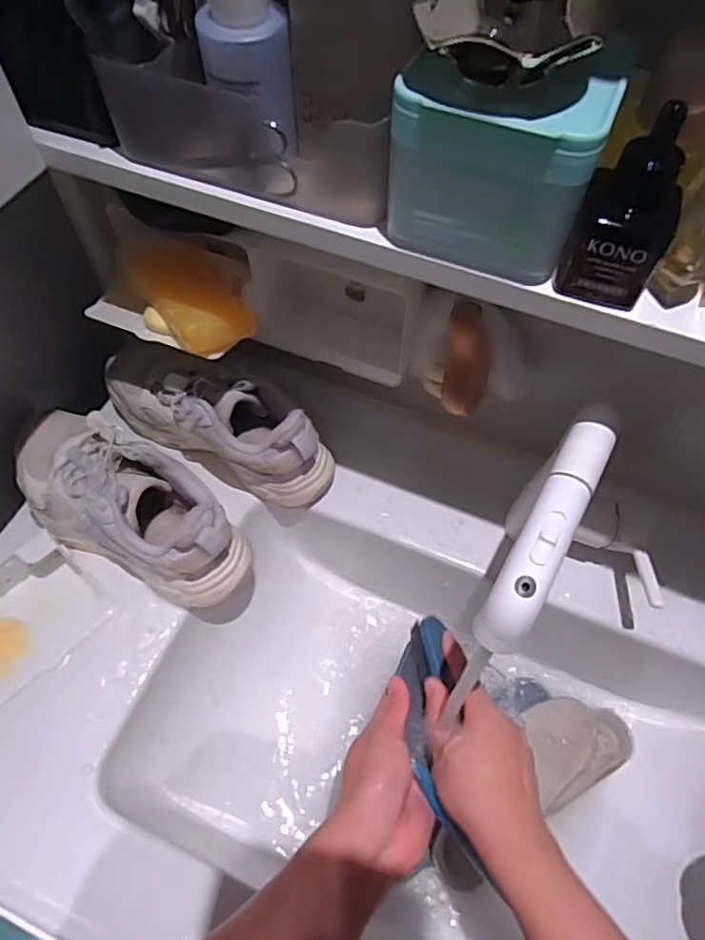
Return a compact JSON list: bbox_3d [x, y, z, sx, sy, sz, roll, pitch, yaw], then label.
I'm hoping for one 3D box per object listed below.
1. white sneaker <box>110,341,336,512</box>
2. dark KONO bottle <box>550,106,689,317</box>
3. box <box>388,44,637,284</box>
[{"bbox_3d":[-0.126,-0.063,0.564,0.230,0.093,0.097,27,63,14],"label":"white sneaker"},{"bbox_3d":[0.126,-0.116,0.271,0.041,0.082,0.035,24,62,13],"label":"dark KONO bottle"},{"bbox_3d":[0.067,-0.145,0.284,0.089,0.081,0.061,24,62,12],"label":"box"}]

